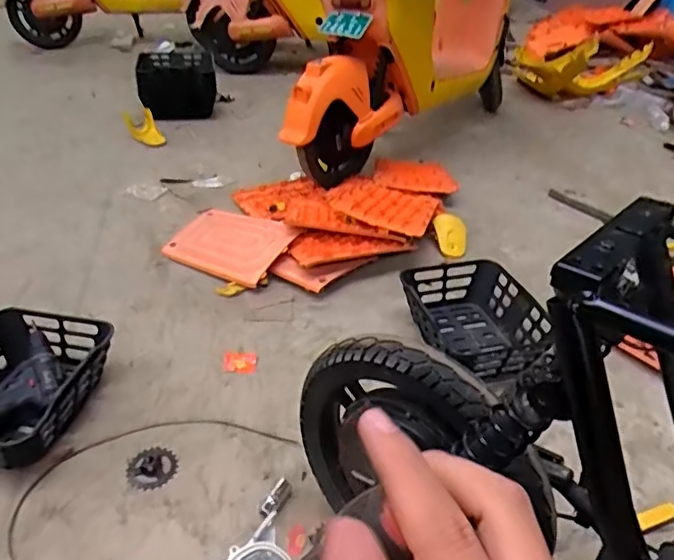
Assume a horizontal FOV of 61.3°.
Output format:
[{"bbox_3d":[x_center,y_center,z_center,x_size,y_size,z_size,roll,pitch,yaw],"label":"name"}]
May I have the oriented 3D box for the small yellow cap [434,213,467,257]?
[{"bbox_3d":[0.334,-0.130,1.670,0.099,0.030,0.141,-5,71,-17],"label":"small yellow cap"}]

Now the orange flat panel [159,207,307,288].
[{"bbox_3d":[-0.282,-0.105,1.550,0.305,0.030,0.245,18,49,24],"label":"orange flat panel"}]

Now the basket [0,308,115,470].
[{"bbox_3d":[-0.586,0.204,1.067,0.267,0.144,0.324,11,36,11],"label":"basket"}]

